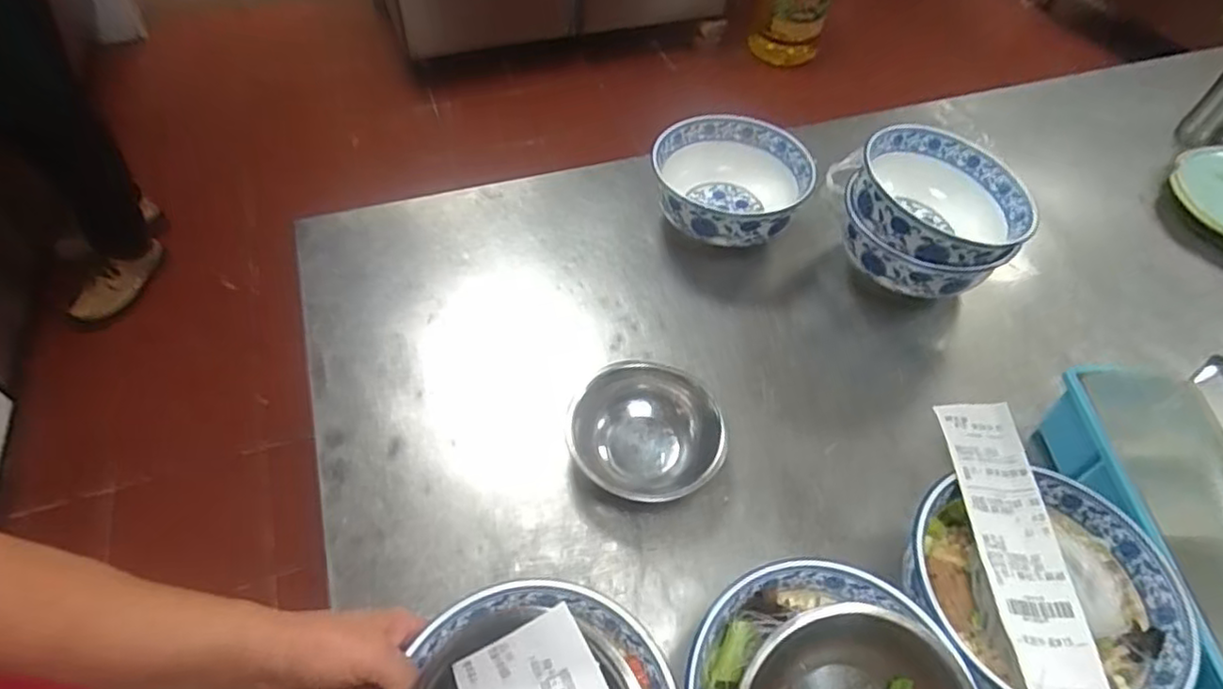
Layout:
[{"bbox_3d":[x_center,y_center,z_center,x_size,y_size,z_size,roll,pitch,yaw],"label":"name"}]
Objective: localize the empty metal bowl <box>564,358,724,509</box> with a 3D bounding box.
[{"bbox_3d":[0.030,0.076,0.556,0.124,0.045,0.126,1,51,-2],"label":"empty metal bowl"}]

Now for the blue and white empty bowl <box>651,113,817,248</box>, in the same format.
[{"bbox_3d":[0.127,-0.171,0.731,0.157,0.086,0.156,1,51,-2],"label":"blue and white empty bowl"}]

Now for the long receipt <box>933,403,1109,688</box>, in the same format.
[{"bbox_3d":[0.275,0.146,0.438,0.054,0.009,0.244,4,56,1],"label":"long receipt"}]

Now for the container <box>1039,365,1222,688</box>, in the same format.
[{"bbox_3d":[0.428,0.153,0.494,0.112,0.071,0.281,2,51,-1],"label":"container"}]

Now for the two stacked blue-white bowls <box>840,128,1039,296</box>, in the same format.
[{"bbox_3d":[0.327,-0.124,0.683,0.165,0.116,0.160,28,55,19],"label":"two stacked blue-white bowls"}]

